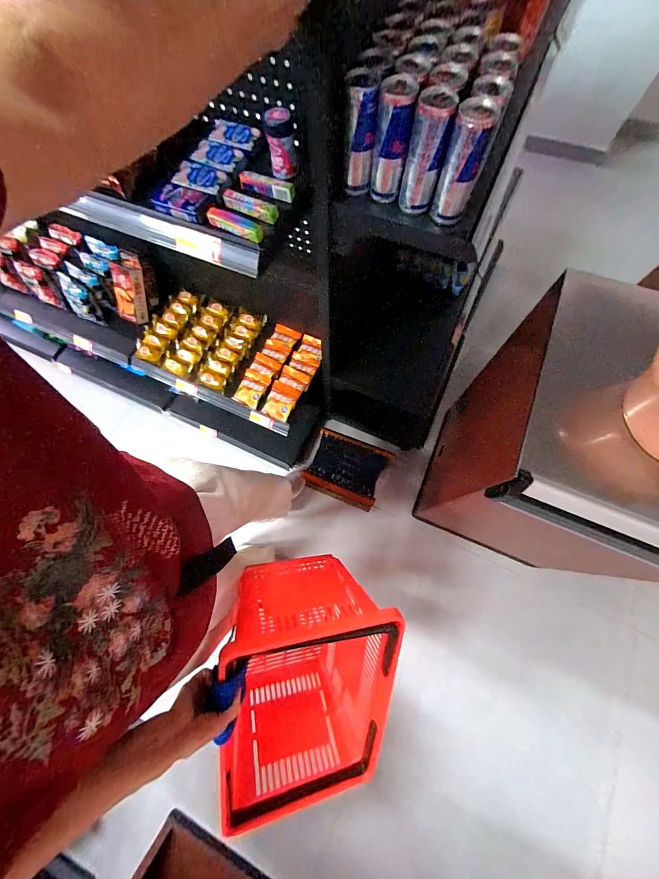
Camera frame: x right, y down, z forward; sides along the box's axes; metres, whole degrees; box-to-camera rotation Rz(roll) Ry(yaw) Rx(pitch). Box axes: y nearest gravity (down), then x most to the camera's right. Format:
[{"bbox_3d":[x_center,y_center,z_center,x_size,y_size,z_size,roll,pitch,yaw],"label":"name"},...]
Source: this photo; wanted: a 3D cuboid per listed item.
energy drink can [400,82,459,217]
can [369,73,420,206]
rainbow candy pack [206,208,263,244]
[{"bbox_3d":[0.149,-0.447,0.479,0.054,0.134,0.062,7,73,0],"label":"energy drink can"},{"bbox_3d":[0.098,-0.480,0.494,0.051,0.142,0.062,5,73,0],"label":"can"},{"bbox_3d":[-0.165,-0.377,0.524,0.110,0.024,0.026,28,74,6],"label":"rainbow candy pack"}]

